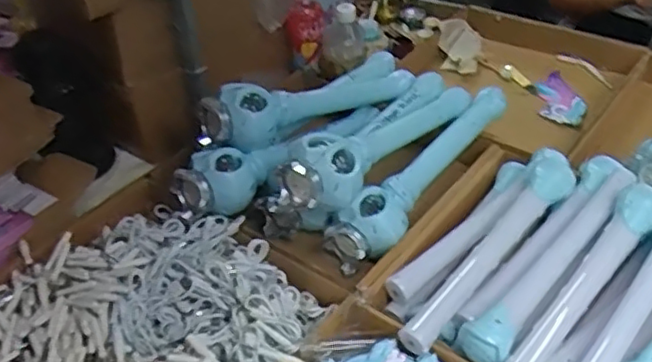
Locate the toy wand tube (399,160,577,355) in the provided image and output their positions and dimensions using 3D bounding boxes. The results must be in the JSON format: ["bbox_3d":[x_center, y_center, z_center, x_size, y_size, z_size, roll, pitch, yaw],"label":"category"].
[{"bbox_3d":[0.193,0.077,0.740,0.052,0.039,0.331,27,49,32],"label":"toy wand tube"}]

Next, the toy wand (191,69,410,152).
[{"bbox_3d":[-0.017,-0.117,0.961,0.363,0.078,0.079,-18,39,-39],"label":"toy wand"}]

